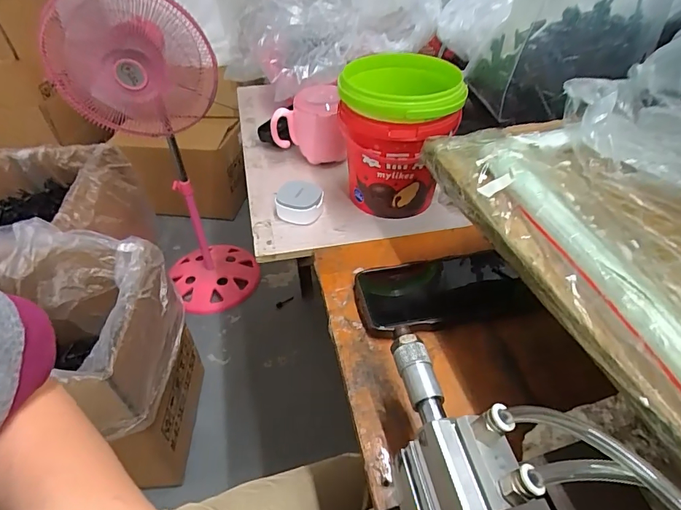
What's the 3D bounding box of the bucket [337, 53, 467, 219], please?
[{"bbox_3d":[0.069,-0.137,0.514,0.124,0.152,0.125,7,43,8],"label":"bucket"}]

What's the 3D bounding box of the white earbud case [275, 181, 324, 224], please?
[{"bbox_3d":[-0.049,-0.067,0.532,0.056,0.031,0.055,4,43,5],"label":"white earbud case"}]

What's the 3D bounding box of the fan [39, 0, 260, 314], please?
[{"bbox_3d":[-0.456,-0.225,1.158,0.320,0.845,0.289,-22,47,-21],"label":"fan"}]

